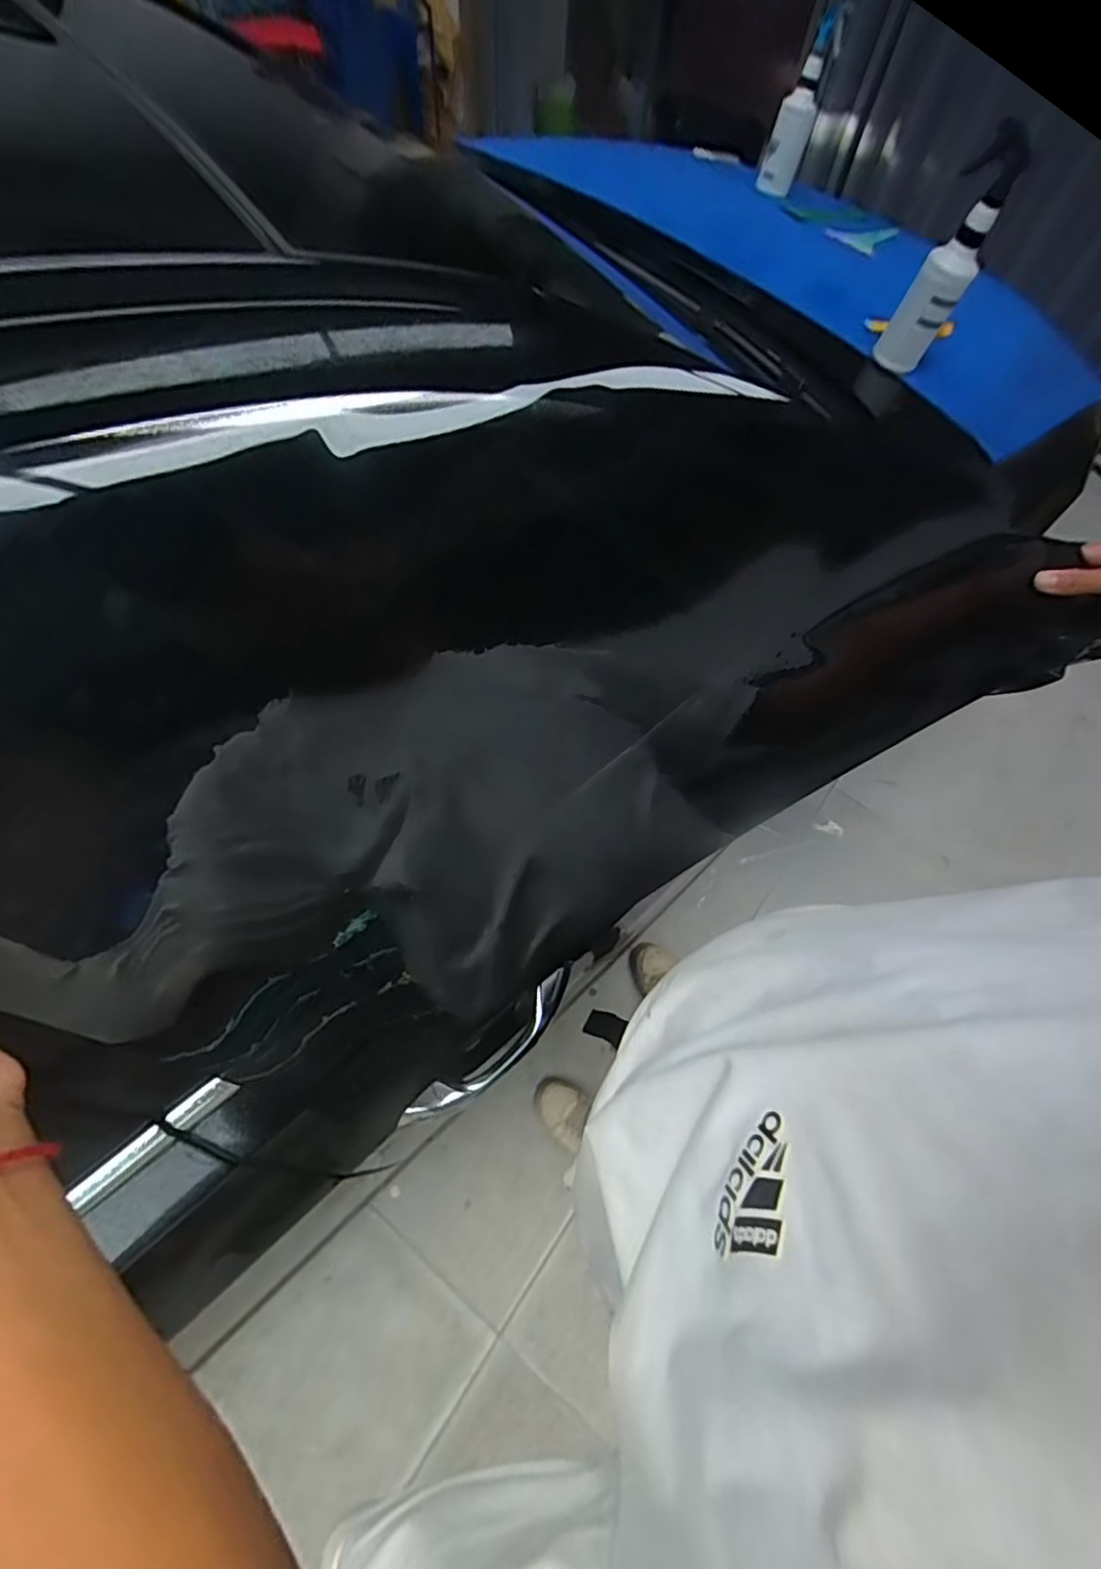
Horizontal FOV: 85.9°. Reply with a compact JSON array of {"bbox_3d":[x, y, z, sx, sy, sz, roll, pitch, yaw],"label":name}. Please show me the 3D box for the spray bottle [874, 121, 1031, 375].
[{"bbox_3d":[0.601,-0.786,0.894,0.083,0.293,0.118,31,65,12],"label":"spray bottle"}]

